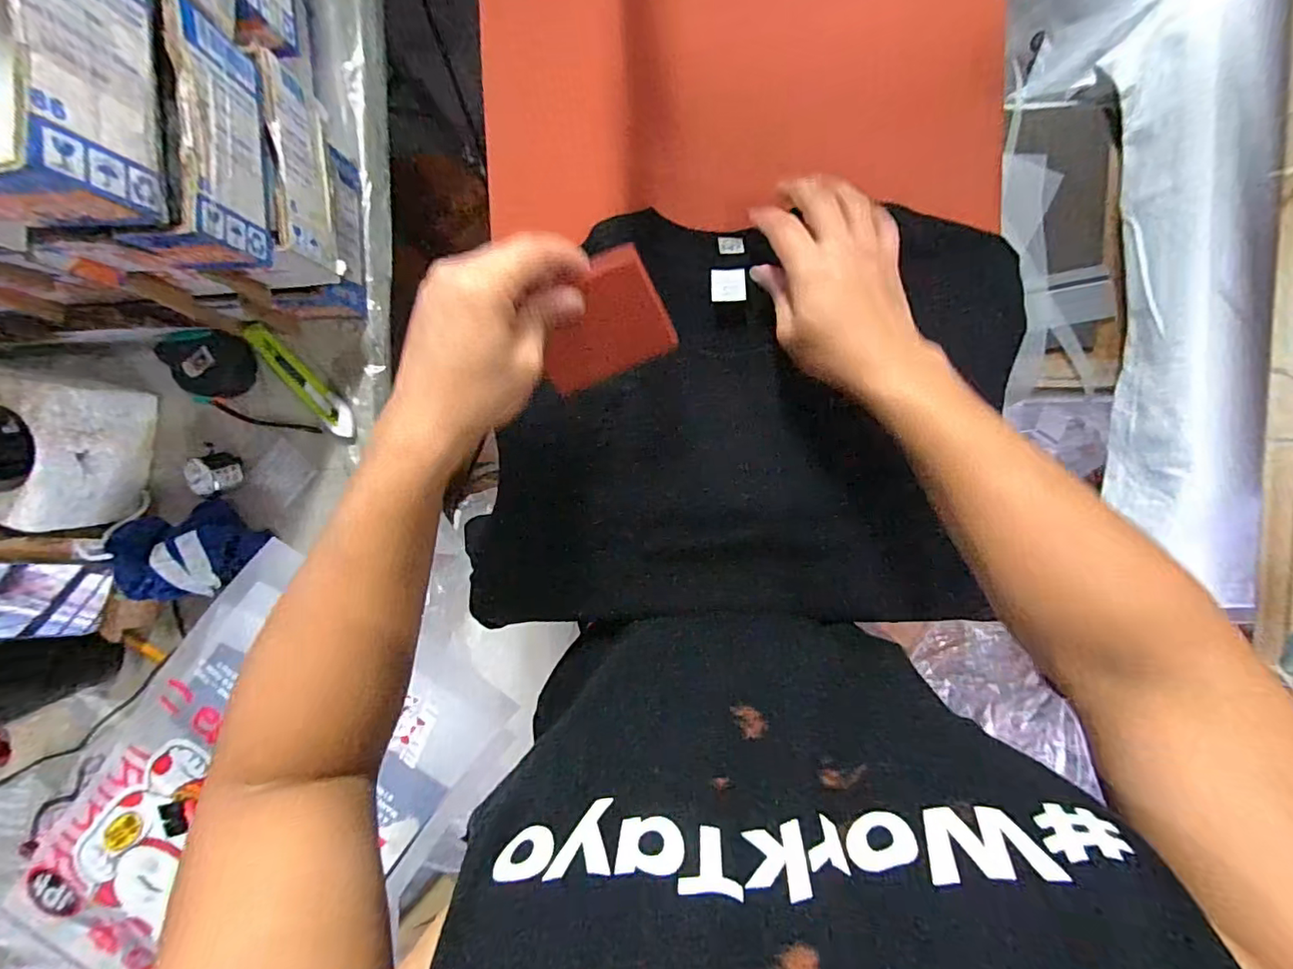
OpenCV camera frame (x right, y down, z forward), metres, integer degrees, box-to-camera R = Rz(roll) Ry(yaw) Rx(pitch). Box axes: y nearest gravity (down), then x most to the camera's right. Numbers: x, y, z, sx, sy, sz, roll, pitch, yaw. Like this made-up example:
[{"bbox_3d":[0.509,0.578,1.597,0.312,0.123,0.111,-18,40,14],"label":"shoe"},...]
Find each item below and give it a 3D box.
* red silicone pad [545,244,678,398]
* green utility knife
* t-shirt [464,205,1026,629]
[{"bbox_3d":[-0.031,-0.102,0.360,0.088,0.080,0.008,-25,54,8],"label":"red silicone pad"},{"bbox_3d":[-0.373,-0.116,0.599,0.032,0.013,0.160,-42,91,4],"label":"green utility knife"},{"bbox_3d":[0.067,-0.040,0.466,0.440,0.035,0.330,-2,93,3],"label":"t-shirt"}]

